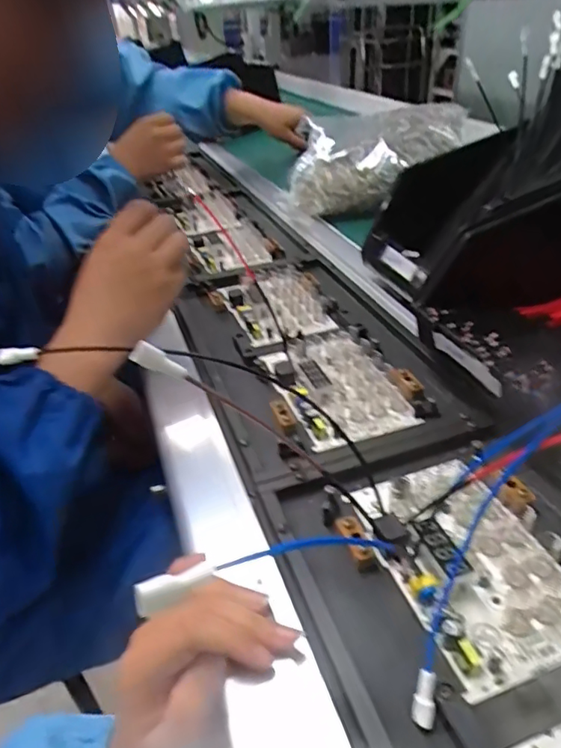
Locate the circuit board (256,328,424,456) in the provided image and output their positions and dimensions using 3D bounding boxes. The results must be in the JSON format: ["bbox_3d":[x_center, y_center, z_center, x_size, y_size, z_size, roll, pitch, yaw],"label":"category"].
[{"bbox_3d":[0.041,0.002,0.449,0.087,0.018,0.142,-14,35,-16],"label":"circuit board"}]

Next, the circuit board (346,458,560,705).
[{"bbox_3d":[0.109,0.098,0.304,0.093,0.018,0.134,-15,37,-15],"label":"circuit board"}]

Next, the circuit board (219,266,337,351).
[{"bbox_3d":[-0.006,-0.075,0.571,0.088,0.026,0.139,-15,36,-17],"label":"circuit board"}]

